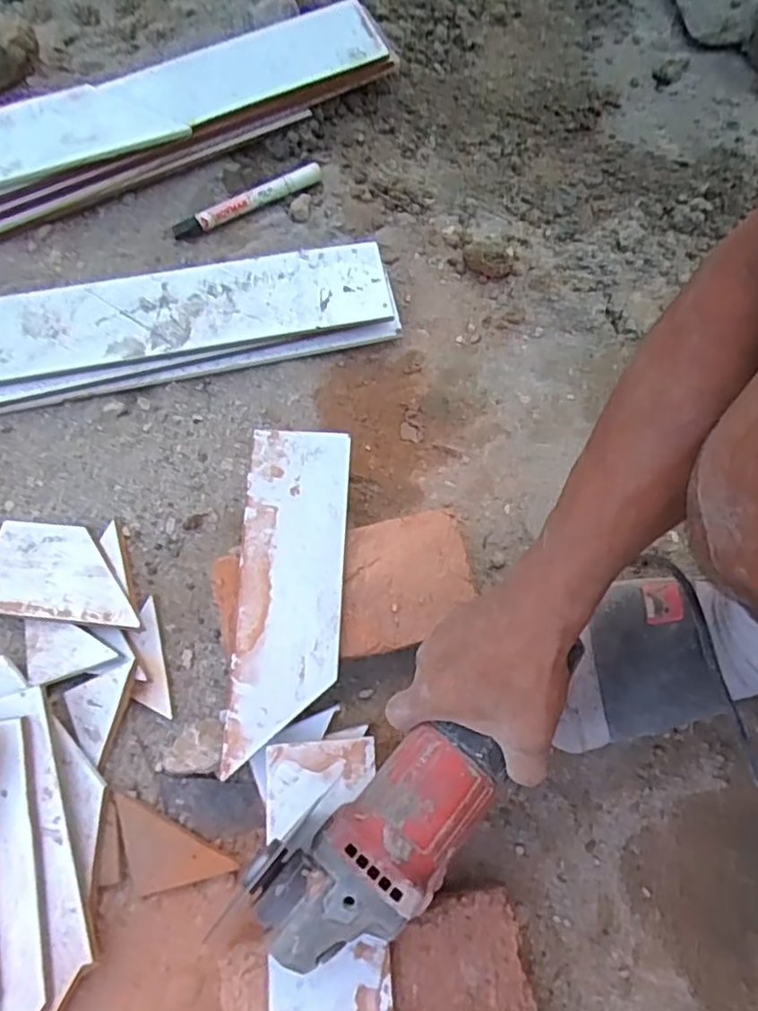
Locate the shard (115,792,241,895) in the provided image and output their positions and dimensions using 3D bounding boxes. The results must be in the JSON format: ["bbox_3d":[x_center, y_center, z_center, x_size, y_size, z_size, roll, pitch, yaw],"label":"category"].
[{"bbox_3d":[-0.150,0.243,0.452,0.092,0.013,0.048,27,74,8],"label":"shard"}]

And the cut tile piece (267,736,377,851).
[{"bbox_3d":[-0.037,0.185,0.429,0.071,0.009,0.059,-4,73,-1],"label":"cut tile piece"}]

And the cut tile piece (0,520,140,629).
[{"bbox_3d":[-0.237,0.050,0.494,0.131,0.004,0.072,5,64,11],"label":"cut tile piece"}]

